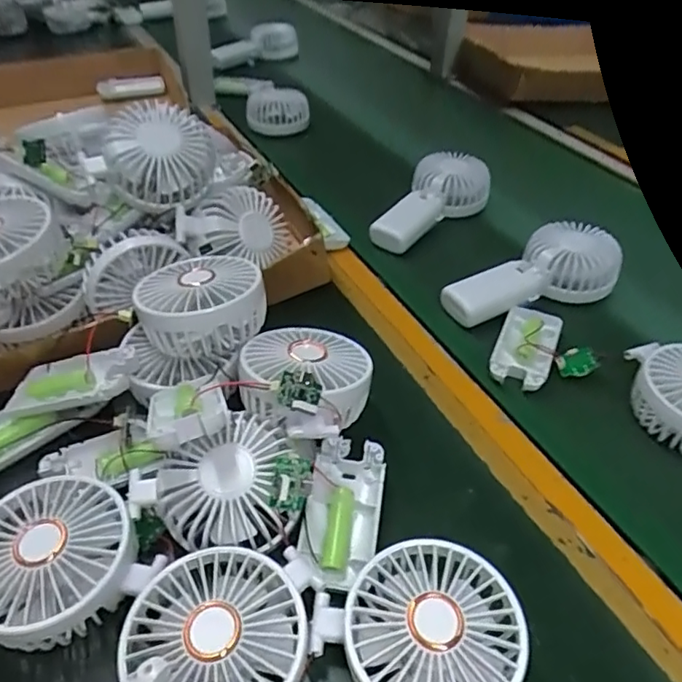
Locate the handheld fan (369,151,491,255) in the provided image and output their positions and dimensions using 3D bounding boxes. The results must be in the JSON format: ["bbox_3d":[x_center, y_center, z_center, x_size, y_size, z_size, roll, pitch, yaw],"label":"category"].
[{"bbox_3d":[0.101,-0.149,0.611,0.083,0.055,0.166,22,45,20],"label":"handheld fan"}]

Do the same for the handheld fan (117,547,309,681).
[{"bbox_3d":[-0.067,0.167,0.265,0.087,0.062,0.132,10,42,8],"label":"handheld fan"}]

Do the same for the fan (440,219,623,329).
[{"bbox_3d":[0.174,-0.063,0.521,0.174,0.047,0.092,-19,46,-23],"label":"fan"}]

